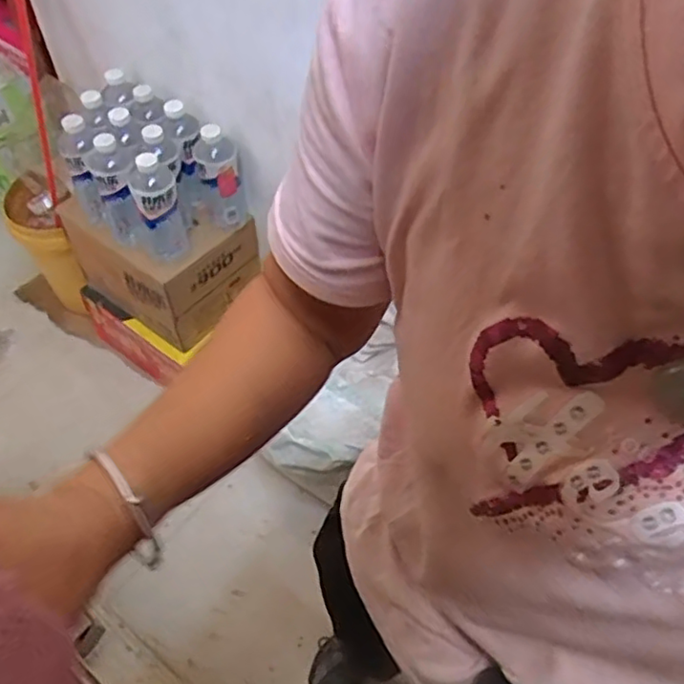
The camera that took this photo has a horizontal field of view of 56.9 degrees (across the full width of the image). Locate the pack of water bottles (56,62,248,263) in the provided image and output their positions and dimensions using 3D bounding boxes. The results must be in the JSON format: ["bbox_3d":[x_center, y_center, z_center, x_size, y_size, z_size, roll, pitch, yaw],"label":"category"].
[{"bbox_3d":[-0.401,-0.347,1.301,0.327,0.235,0.221,32,59,20],"label":"pack of water bottles"}]

